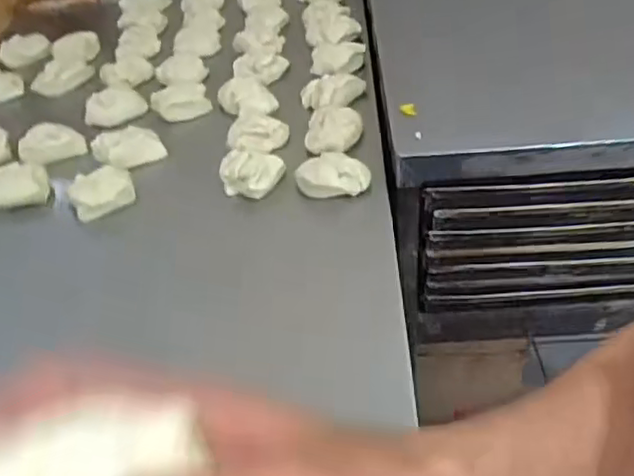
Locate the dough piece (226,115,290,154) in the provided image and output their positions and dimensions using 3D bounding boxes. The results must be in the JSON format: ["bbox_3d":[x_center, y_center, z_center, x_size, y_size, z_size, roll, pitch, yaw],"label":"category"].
[{"bbox_3d":[-0.097,-0.167,1.081,0.105,0.039,0.082,-10,40,-4],"label":"dough piece"}]

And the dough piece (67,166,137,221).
[{"bbox_3d":[-0.329,-0.073,0.992,0.099,0.041,0.079,-20,41,-15],"label":"dough piece"}]

